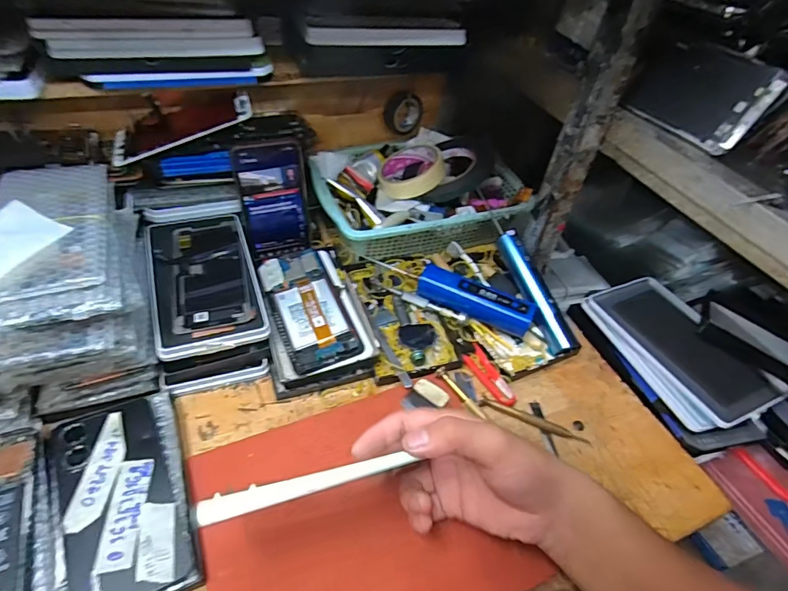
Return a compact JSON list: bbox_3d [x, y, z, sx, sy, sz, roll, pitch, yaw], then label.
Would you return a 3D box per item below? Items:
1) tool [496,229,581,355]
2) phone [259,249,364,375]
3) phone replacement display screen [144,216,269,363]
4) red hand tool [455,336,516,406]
[{"bbox_3d":[0.163,-0.006,0.533,0.022,0.023,0.151,-15,68,-20],"label":"tool"},{"bbox_3d":[-0.093,0.010,0.503,0.072,0.009,0.154,-20,54,-16],"label":"phone"},{"bbox_3d":[-0.200,-0.019,0.487,0.100,0.022,0.188,-13,49,-19],"label":"phone replacement display screen"},{"bbox_3d":[0.095,0.077,0.489,0.022,0.007,0.090,-18,51,-23],"label":"red hand tool"}]

